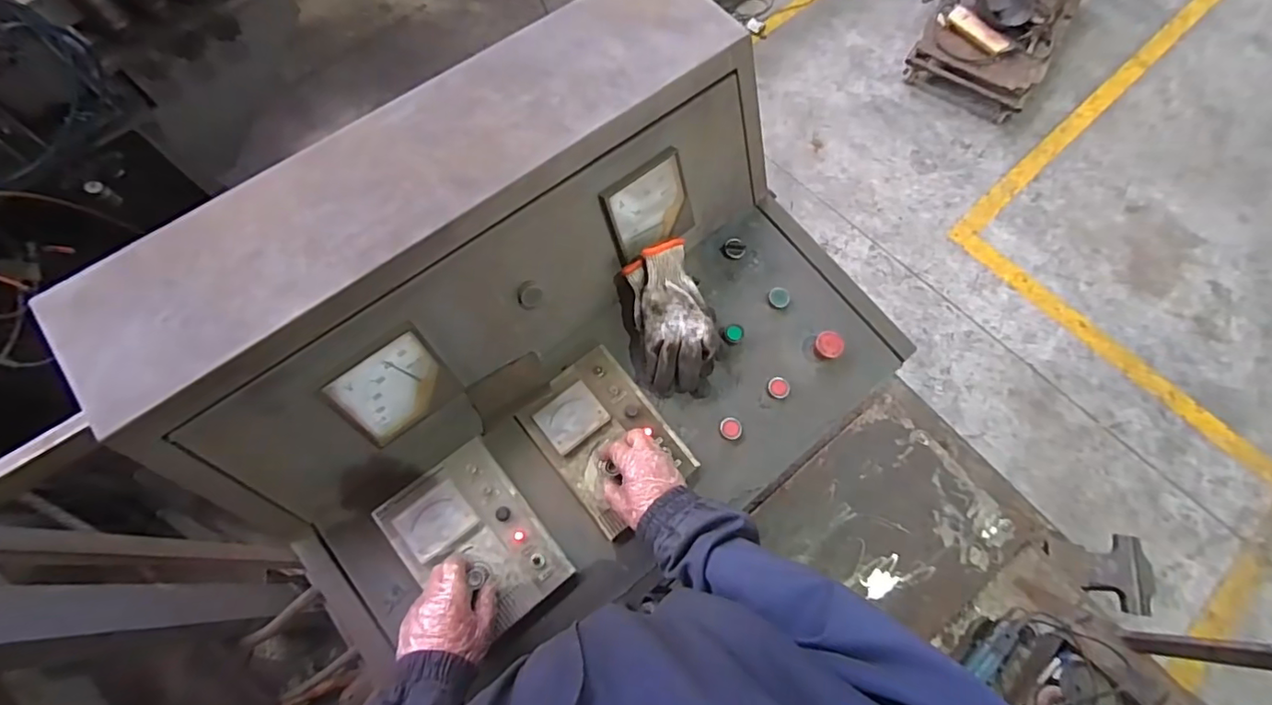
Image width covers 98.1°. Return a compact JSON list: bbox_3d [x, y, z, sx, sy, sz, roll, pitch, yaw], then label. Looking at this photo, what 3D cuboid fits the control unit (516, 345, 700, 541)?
[{"bbox_3d":[-0.037,0.110,0.710,0.149,0.047,0.193,-39,74,-14],"label":"control unit"}]

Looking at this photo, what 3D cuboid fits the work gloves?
[{"bbox_3d":[0.045,-0.040,0.751,0.115,0.077,0.208,-13,90,-6],"label":"work gloves"}]

